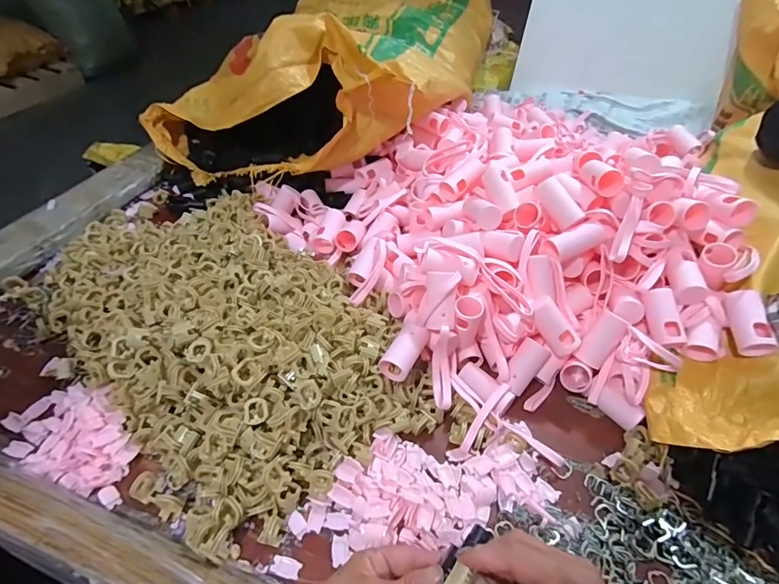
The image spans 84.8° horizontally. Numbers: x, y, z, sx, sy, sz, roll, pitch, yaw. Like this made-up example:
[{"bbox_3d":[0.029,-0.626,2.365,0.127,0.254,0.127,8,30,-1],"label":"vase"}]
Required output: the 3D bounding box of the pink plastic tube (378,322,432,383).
[{"bbox_3d":[0.016,0.064,0.458,0.033,0.030,0.063,40,65,3],"label":"pink plastic tube"}]

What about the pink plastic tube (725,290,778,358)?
[{"bbox_3d":[0.364,0.029,0.429,0.028,0.028,0.068,1,69,-4],"label":"pink plastic tube"}]

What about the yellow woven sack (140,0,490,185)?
[{"bbox_3d":[-0.071,-0.501,0.889,0.469,0.210,0.810,15,46,10],"label":"yellow woven sack"}]

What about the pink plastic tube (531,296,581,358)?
[{"bbox_3d":[0.179,0.037,0.466,0.030,0.029,0.068,-40,100,-35],"label":"pink plastic tube"}]

